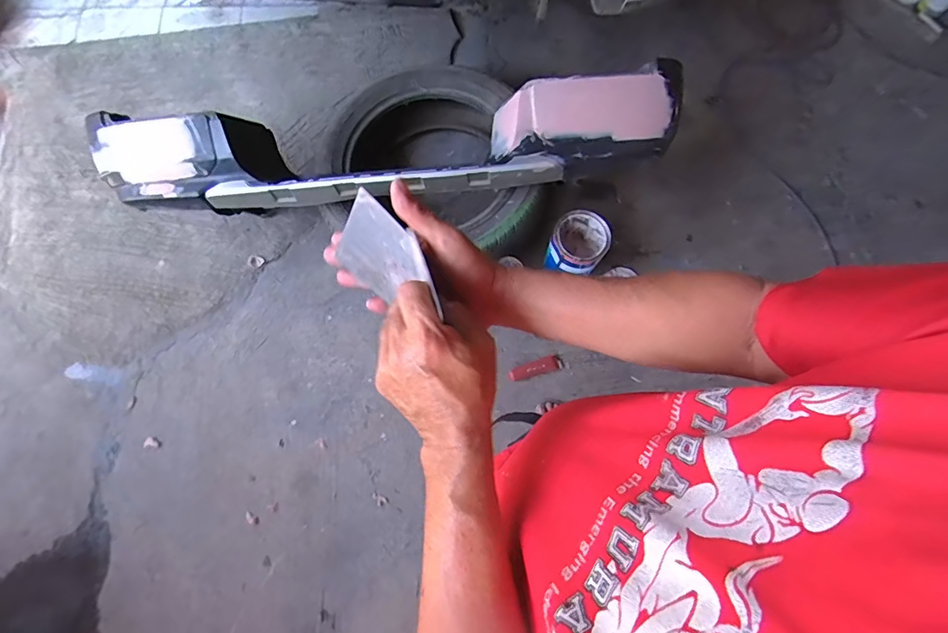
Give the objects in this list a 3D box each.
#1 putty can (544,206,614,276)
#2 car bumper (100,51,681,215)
[{"bbox_3d":[0.331,-0.219,1.562,0.178,0.177,0.201,31,75,7],"label":"putty can"},{"bbox_3d":[-0.228,-0.529,1.413,1.765,0.278,0.391,-7,74,-4],"label":"car bumper"}]

